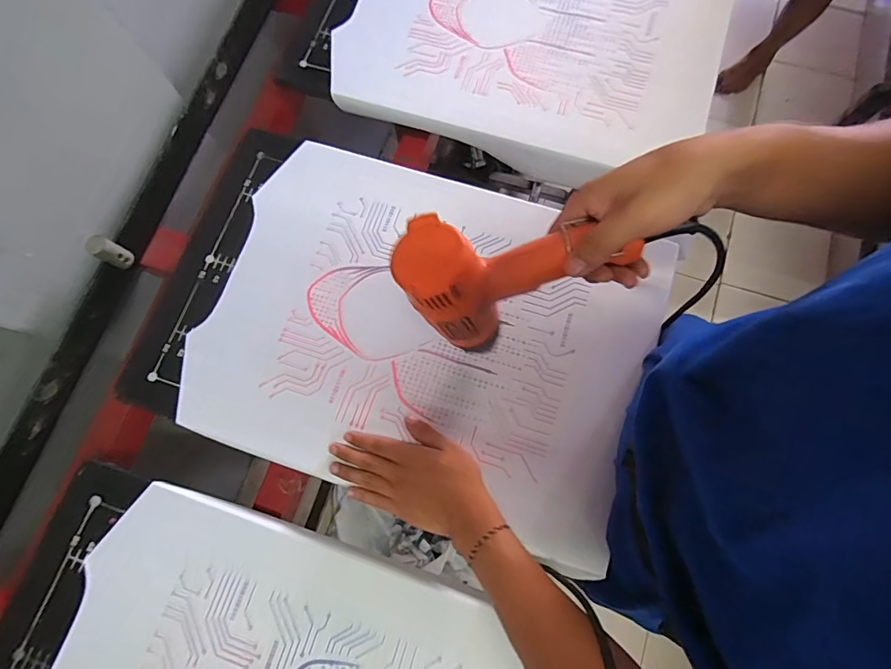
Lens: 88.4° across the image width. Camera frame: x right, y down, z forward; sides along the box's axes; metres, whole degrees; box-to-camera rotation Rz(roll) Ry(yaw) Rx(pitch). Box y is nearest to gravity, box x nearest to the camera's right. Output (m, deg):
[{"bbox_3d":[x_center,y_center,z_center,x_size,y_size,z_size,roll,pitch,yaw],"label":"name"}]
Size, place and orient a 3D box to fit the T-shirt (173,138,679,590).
[{"bbox_3d":[-0.023,-0.009,0.559,0.517,0.015,0.399,19,77,6],"label":"T-shirt"}]

